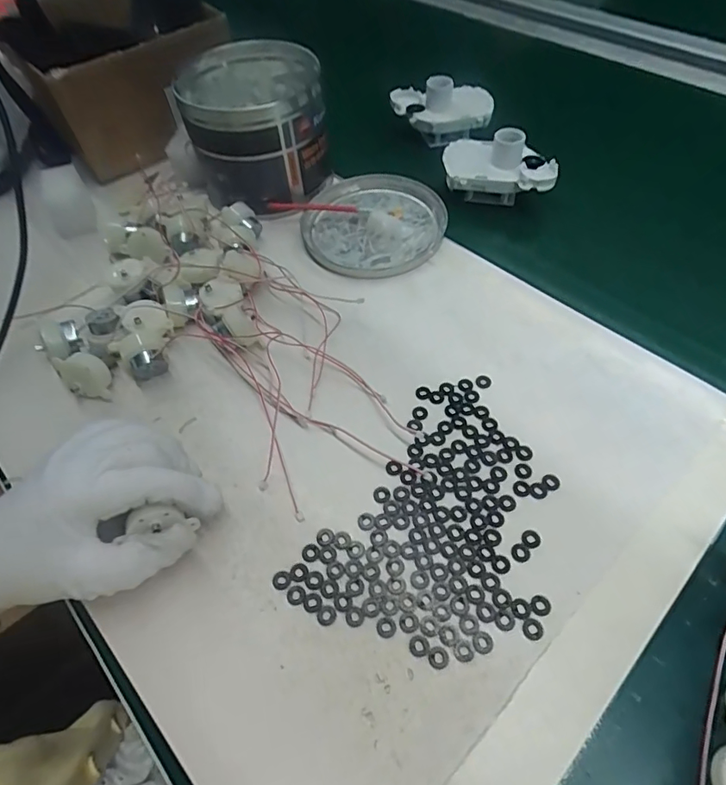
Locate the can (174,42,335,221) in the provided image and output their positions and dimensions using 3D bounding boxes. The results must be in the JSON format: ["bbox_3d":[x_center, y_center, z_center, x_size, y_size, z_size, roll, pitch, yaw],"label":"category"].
[{"bbox_3d":[-0.100,-0.253,0.472,0.123,0.096,0.148,-15,56,-7],"label":"can"}]

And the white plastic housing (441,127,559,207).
[{"bbox_3d":[0.125,-0.206,0.459,0.099,0.054,0.041,9,58,10],"label":"white plastic housing"}]

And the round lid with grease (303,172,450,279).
[{"bbox_3d":[0.011,-0.158,0.455,0.128,0.009,0.130,-2,57,3],"label":"round lid with grease"}]

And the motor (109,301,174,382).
[{"bbox_3d":[-0.164,-0.038,0.372,0.035,0.034,0.051,-4,57,2],"label":"motor"}]

